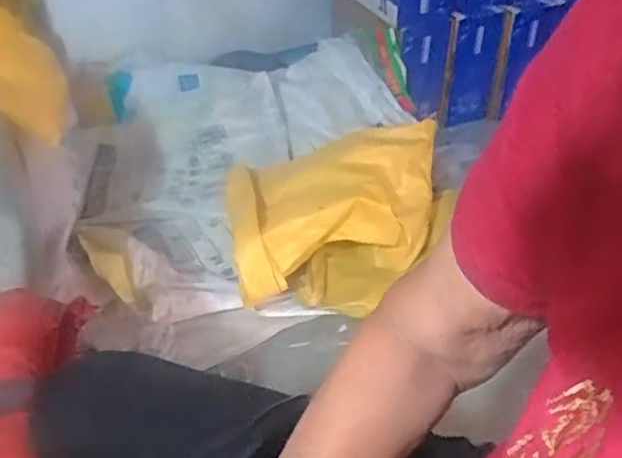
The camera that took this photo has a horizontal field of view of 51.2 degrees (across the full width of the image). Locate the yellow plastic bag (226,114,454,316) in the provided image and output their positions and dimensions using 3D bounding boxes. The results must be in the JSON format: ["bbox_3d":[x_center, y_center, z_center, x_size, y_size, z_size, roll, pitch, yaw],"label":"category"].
[{"bbox_3d":[0.064,-0.014,1.223,0.455,0.220,0.255,-18,38,-22],"label":"yellow plastic bag"}]

